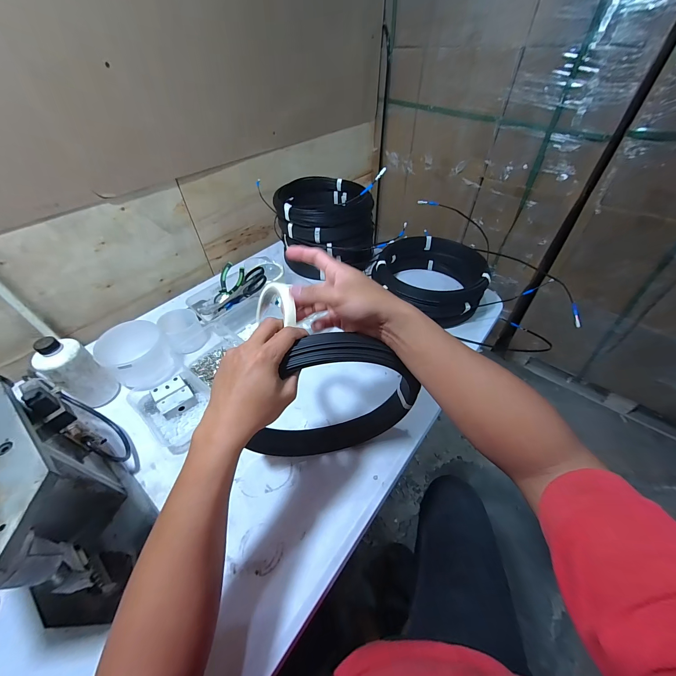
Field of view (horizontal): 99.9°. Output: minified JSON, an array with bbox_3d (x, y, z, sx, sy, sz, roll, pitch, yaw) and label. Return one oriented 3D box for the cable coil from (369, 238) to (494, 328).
[{"bbox_3d":[0.244,-0.156,0.754,0.247,0.103,0.260,-1,46,1],"label":"cable coil"}]

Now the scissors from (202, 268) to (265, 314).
[{"bbox_3d":[-0.265,-0.116,0.735,0.194,0.018,0.092,-29,46,12],"label":"scissors"}]

